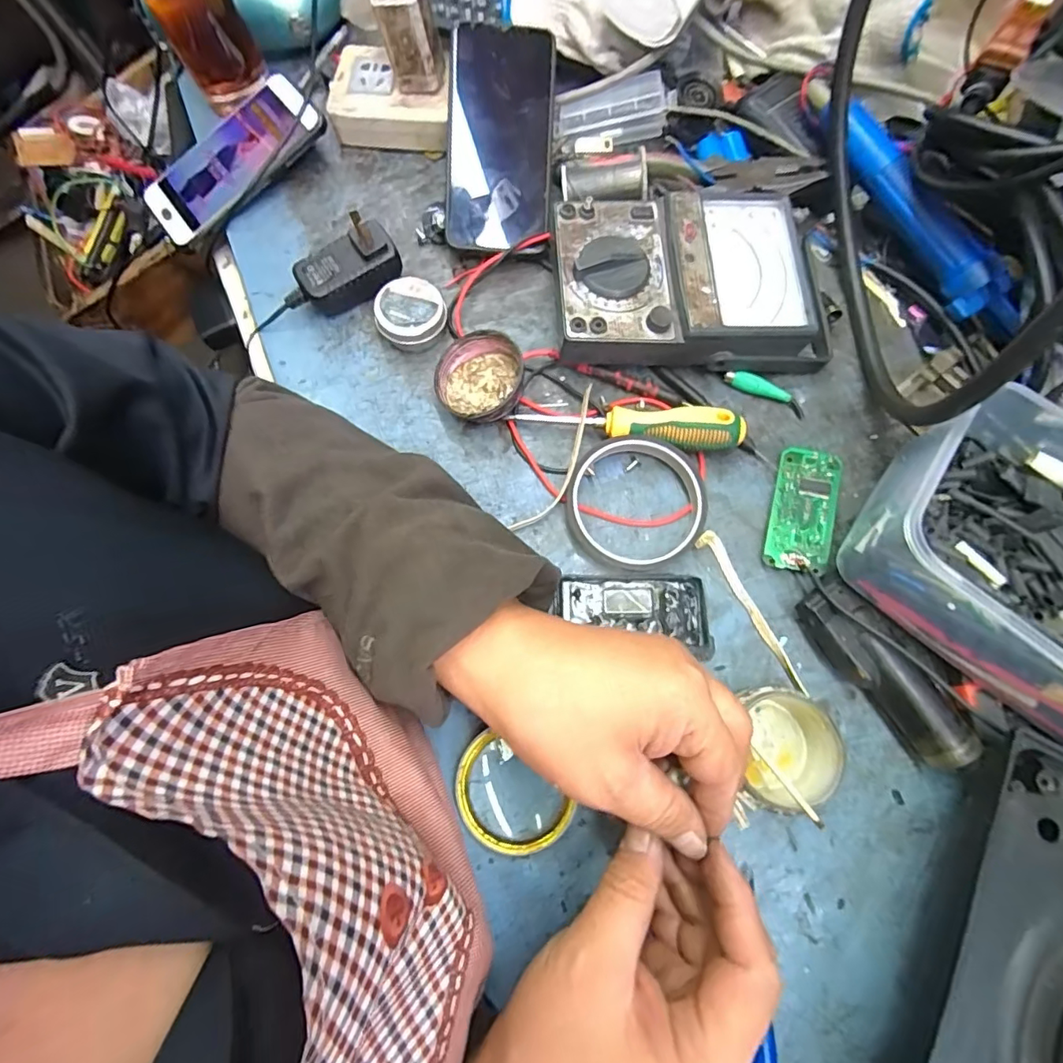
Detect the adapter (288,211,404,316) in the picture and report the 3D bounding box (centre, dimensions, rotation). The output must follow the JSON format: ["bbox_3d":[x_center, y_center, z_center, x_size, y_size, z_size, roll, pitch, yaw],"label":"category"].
[{"bbox_3d":[-0.138,-0.187,0.374,0.083,0.050,0.033,-25,76,-6],"label":"adapter"}]

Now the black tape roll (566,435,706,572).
[{"bbox_3d":[0.068,-0.018,0.337,0.087,0.021,0.084,0,75,1],"label":"black tape roll"}]

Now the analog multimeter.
[{"bbox_3d":[0.111,-0.171,0.358,0.185,0.049,0.124,-3,75,0],"label":"analog multimeter"}]

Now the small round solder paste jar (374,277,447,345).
[{"bbox_3d":[-0.087,-0.157,0.377,0.049,0.022,0.047,0,75,1],"label":"small round solder paste jar"}]

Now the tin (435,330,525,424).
[{"bbox_3d":[-0.034,-0.105,0.362,0.061,0.023,0.061,-4,76,15],"label":"tin"}]

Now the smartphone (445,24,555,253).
[{"bbox_3d":[-0.024,-0.293,0.384,0.075,0.014,0.163,3,89,2],"label":"smartphone"}]

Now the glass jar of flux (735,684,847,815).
[{"bbox_3d":[0.142,0.120,0.287,0.055,0.037,0.061,7,75,3],"label":"glass jar of flux"}]

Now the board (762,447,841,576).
[{"bbox_3d":[0.177,-0.015,0.337,0.036,0.006,0.084,16,76,5],"label":"board"}]

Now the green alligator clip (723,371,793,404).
[{"bbox_3d":[0.159,-0.102,0.362,0.047,0.008,0.011,19,76,6],"label":"green alligator clip"}]

